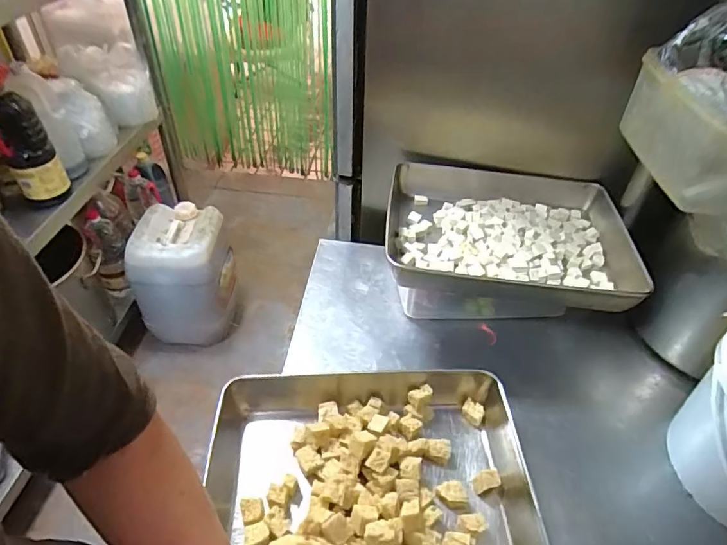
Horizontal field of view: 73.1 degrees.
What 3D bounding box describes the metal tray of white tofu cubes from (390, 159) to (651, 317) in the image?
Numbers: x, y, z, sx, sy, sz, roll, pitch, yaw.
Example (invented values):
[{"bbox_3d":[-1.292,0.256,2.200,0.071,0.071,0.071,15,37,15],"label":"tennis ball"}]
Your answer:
[{"bbox_3d":[0.223,-0.058,0.754,0.369,0.055,0.269,5,43,2],"label":"metal tray of white tofu cubes"}]

